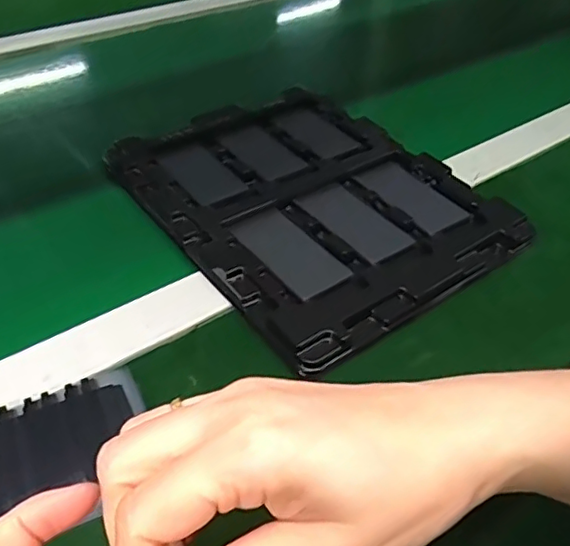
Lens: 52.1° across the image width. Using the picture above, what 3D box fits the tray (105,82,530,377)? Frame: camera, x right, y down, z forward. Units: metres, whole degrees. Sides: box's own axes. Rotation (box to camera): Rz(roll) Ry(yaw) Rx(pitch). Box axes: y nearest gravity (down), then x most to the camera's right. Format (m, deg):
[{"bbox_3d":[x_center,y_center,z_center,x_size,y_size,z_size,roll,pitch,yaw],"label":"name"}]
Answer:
[{"bbox_3d":[0.021,-0.061,0.456,0.224,0.024,0.272,-24,50,-27],"label":"tray"}]

